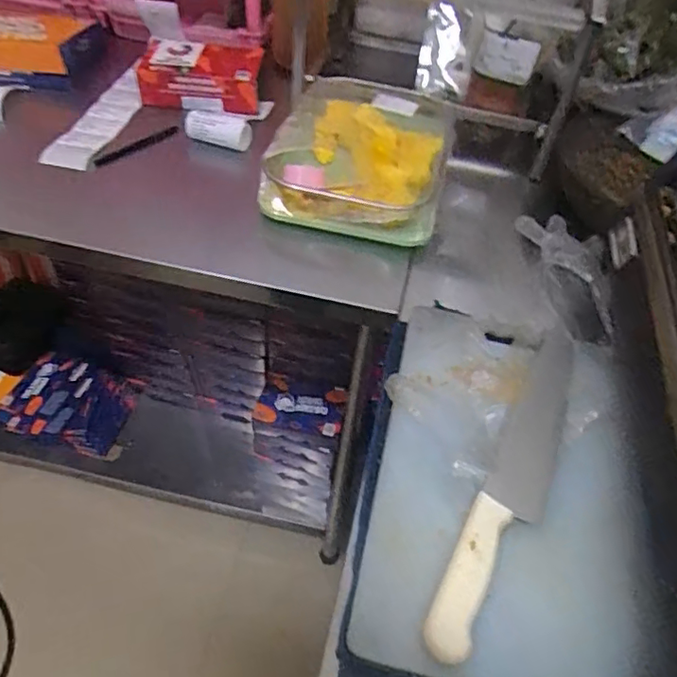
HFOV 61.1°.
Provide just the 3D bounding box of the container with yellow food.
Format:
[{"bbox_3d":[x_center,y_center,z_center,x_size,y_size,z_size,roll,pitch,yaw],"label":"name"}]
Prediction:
[{"bbox_3d":[0.033,-0.241,0.751,0.213,0.059,0.259,13,50,5],"label":"container with yellow food"}]

